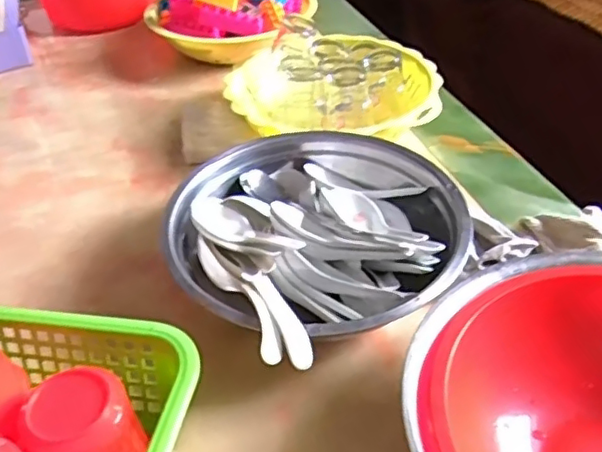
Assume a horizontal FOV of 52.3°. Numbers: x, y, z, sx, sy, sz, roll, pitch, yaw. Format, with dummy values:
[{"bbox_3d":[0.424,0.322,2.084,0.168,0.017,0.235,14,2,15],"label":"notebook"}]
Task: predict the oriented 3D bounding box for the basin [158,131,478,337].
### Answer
[{"bbox_3d":[0.013,0.012,0.551,0.245,0.071,0.250,-2,40,1],"label":"basin"}]

